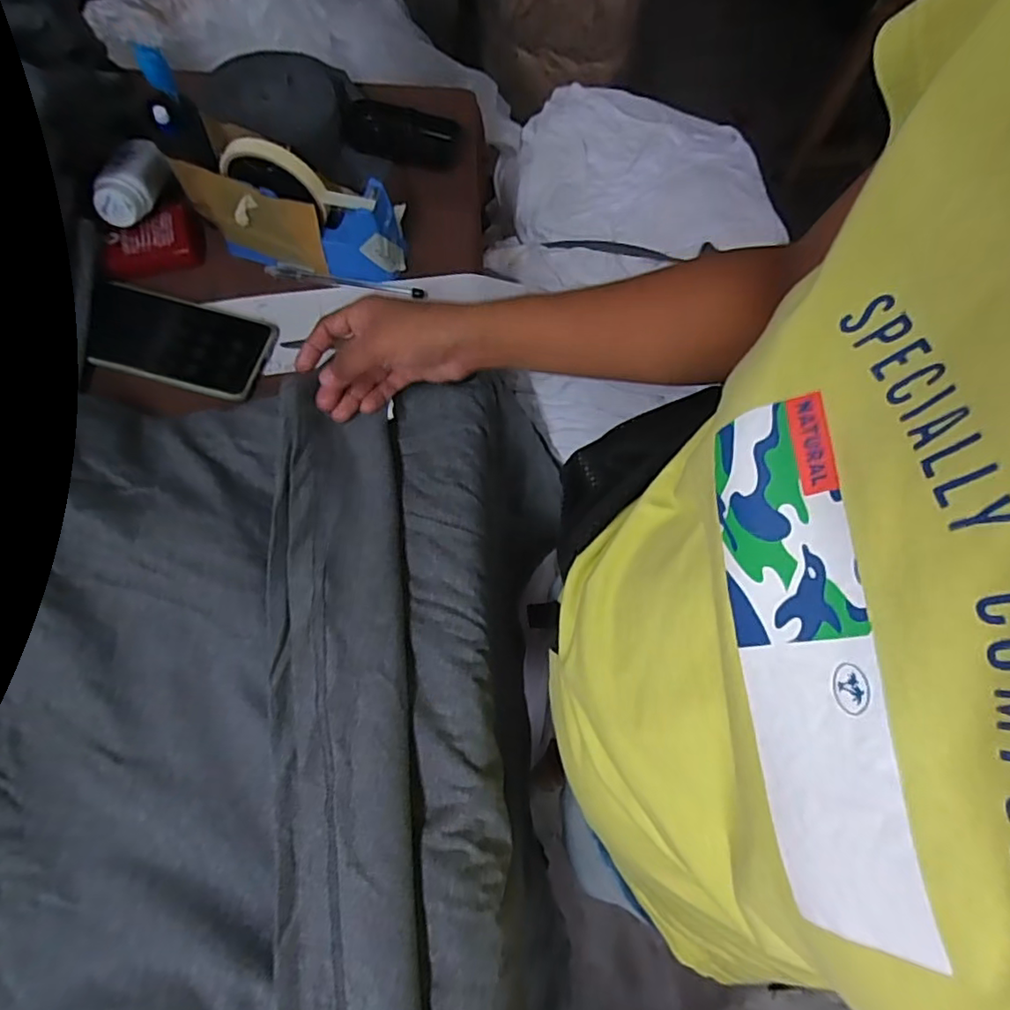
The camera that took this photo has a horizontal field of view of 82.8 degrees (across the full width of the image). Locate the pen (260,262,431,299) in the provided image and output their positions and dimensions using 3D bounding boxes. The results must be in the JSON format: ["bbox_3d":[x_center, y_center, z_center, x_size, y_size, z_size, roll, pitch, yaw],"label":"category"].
[{"bbox_3d":[-0.146,-0.204,0.524,0.146,0.010,0.012,9,71,1],"label":"pen"}]

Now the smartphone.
[{"bbox_3d":[-0.280,-0.143,0.492,0.148,0.013,0.080,14,71,-1],"label":"smartphone"}]

